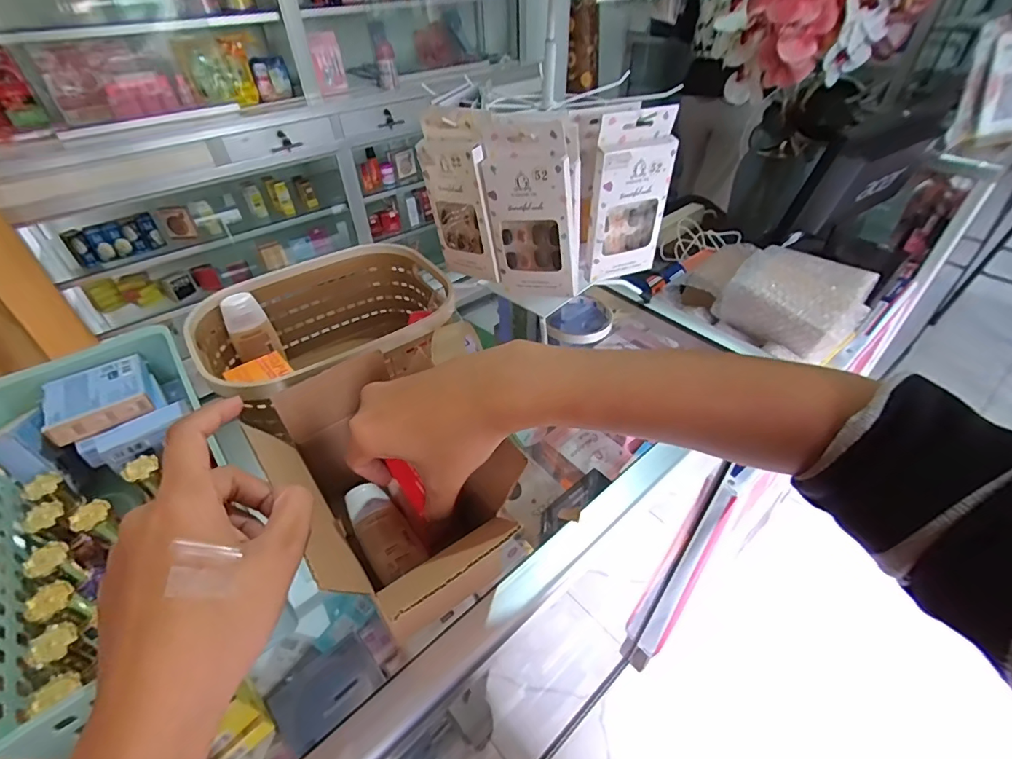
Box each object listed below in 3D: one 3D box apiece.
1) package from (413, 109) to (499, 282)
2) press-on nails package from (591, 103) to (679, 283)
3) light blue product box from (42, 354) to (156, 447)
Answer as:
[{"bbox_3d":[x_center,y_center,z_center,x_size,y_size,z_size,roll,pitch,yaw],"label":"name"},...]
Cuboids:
[{"bbox_3d":[-0.041,-0.157,0.417,0.079,0.132,0.013,26,49,27],"label":"package"},{"bbox_3d":[0.109,-0.157,0.409,0.065,0.139,0.017,-12,43,-11],"label":"press-on nails package"},{"bbox_3d":[-0.325,0.013,0.374,0.068,0.018,0.064,-29,49,-27],"label":"light blue product box"}]

